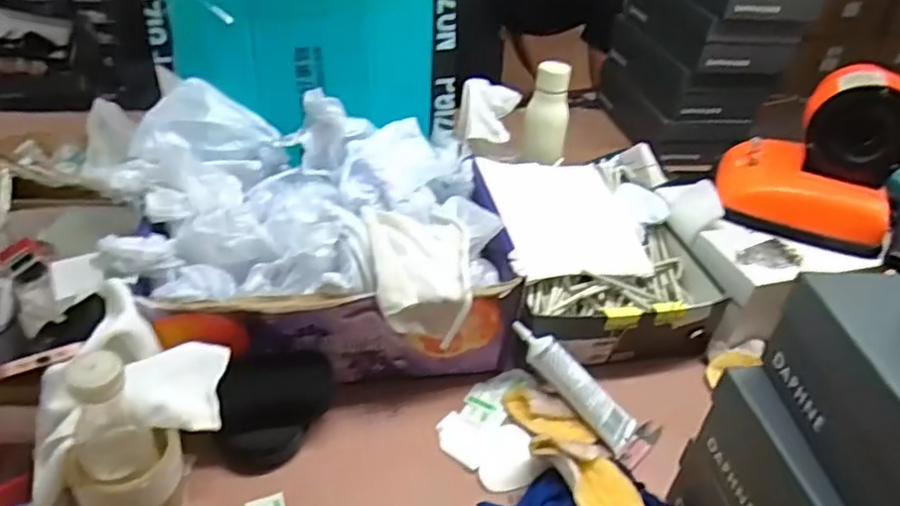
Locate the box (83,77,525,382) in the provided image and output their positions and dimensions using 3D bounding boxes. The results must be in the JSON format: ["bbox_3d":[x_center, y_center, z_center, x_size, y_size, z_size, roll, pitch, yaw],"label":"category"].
[{"bbox_3d":[-0.153,-0.018,0.765,0.413,0.194,0.307,-4,39,-14],"label":"box"}]

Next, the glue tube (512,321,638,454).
[{"bbox_3d":[0.138,0.143,0.735,0.173,0.025,0.050,46,46,5],"label":"glue tube"}]

